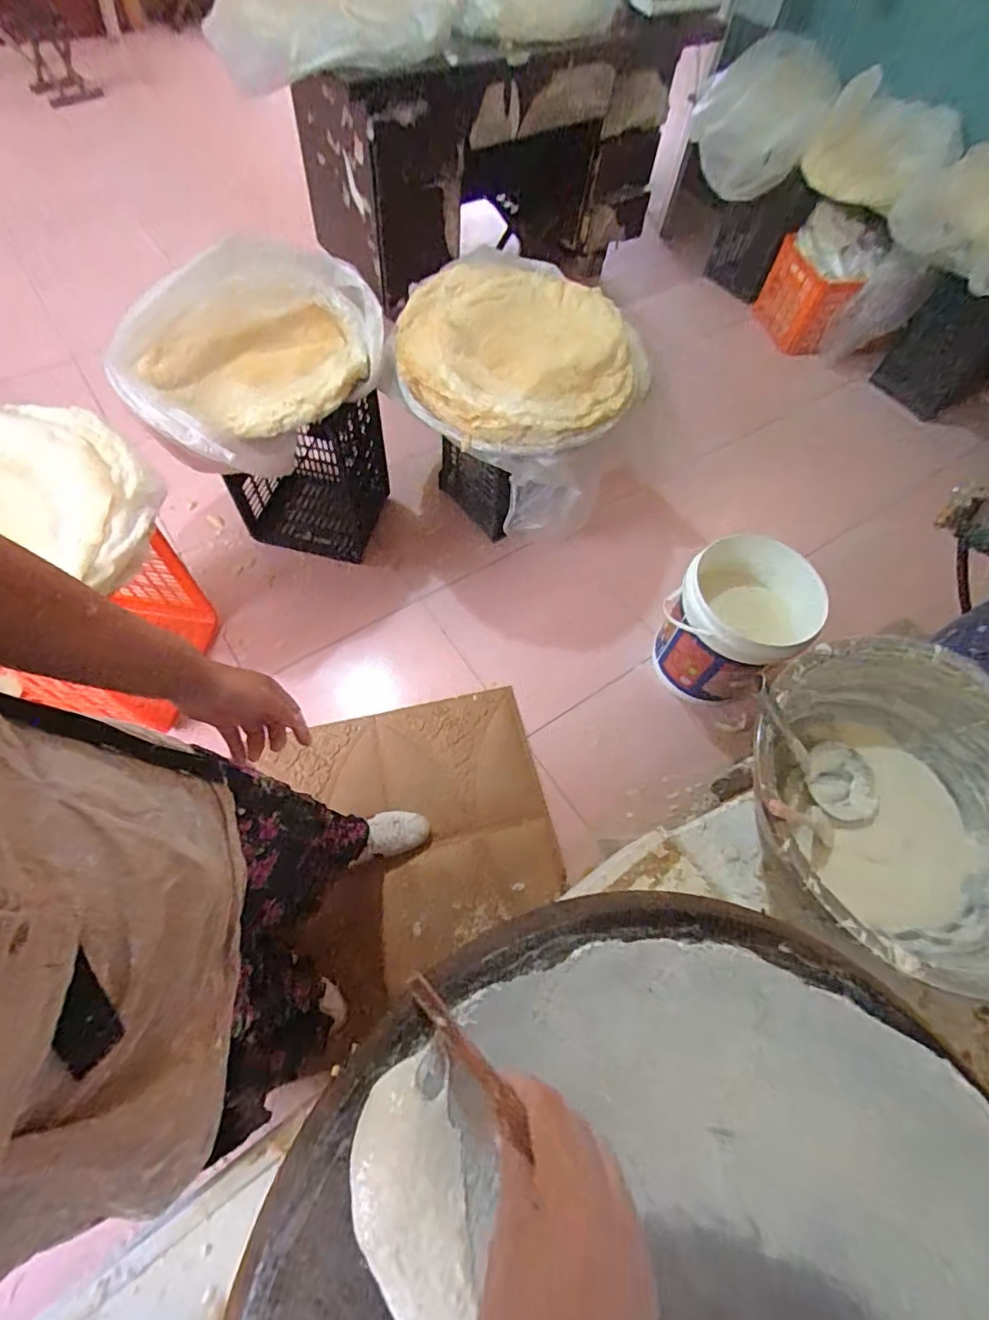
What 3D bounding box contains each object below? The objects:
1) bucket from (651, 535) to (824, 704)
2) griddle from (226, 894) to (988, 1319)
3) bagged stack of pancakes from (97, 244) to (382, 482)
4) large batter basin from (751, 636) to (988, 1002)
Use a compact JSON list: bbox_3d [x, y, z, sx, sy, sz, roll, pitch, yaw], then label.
[{"bbox_3d":[0.599,-0.089,1.413,0.304,0.326,0.316,2,62,-3],"label":"bucket"},{"bbox_3d":[0.122,0.404,0.311,0.506,0.047,0.495,2,62,-3],"label":"griddle"},{"bbox_3d":[-0.542,-0.667,1.182,0.462,0.227,0.538,26,63,10],"label":"bagged stack of pancakes"},{"bbox_3d":[0.509,0.207,0.746,0.397,0.249,0.389,2,62,-3],"label":"large batter basin"}]

